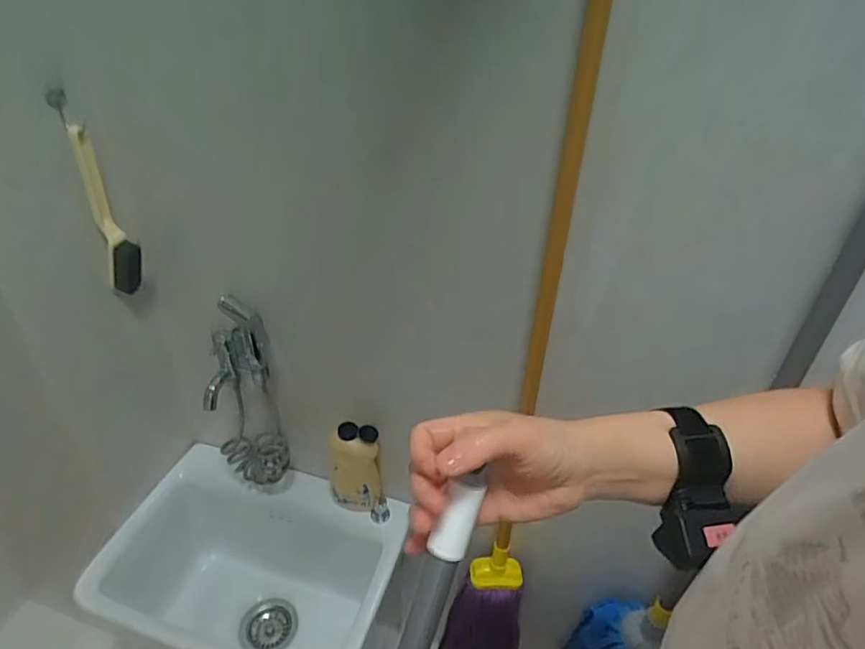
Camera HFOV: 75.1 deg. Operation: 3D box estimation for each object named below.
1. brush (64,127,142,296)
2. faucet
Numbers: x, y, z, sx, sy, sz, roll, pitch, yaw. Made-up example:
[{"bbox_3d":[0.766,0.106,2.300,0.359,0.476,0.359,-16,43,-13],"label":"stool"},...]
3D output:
[{"bbox_3d":[-0.428,-0.143,0.747,0.044,0.229,0.034,-15,38,-24],"label":"brush"},{"bbox_3d":[-0.294,0.120,0.874,0.104,0.340,0.081,-12,37,-20],"label":"faucet"}]

